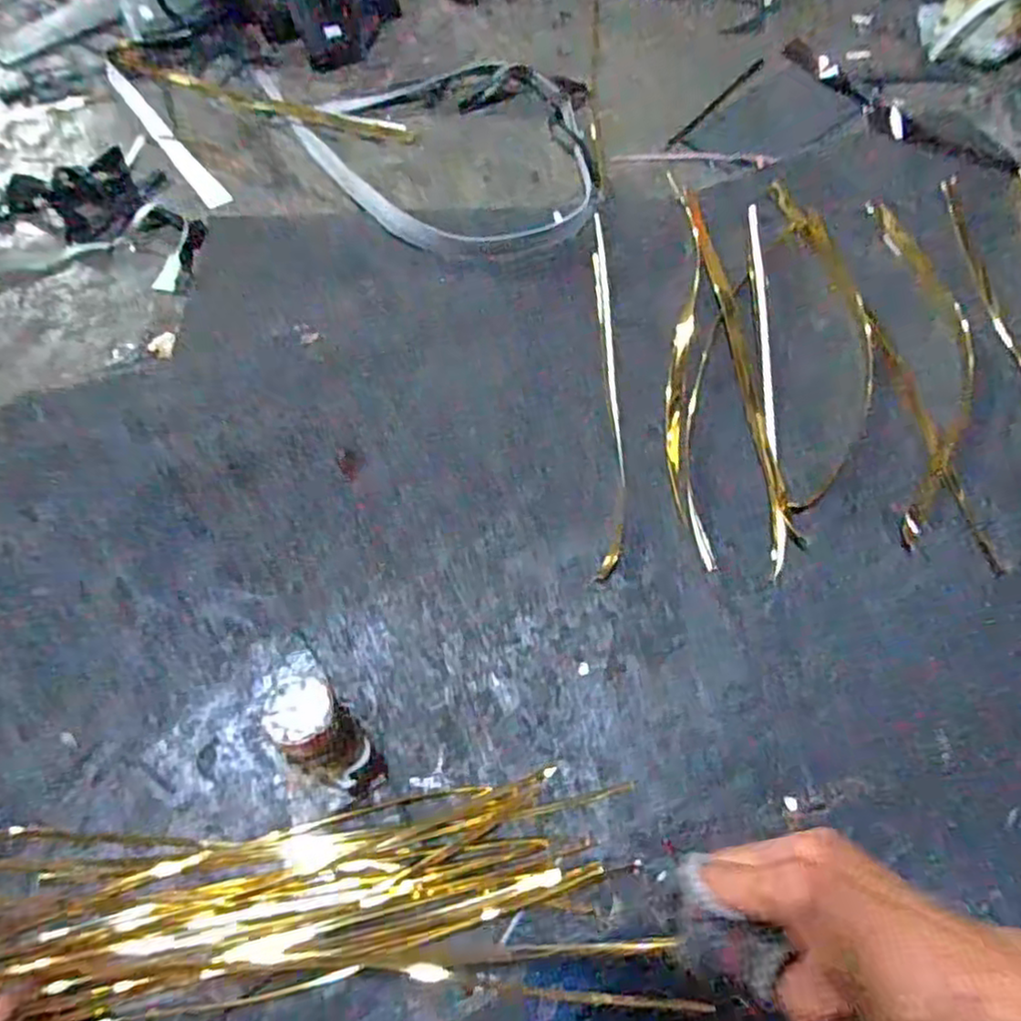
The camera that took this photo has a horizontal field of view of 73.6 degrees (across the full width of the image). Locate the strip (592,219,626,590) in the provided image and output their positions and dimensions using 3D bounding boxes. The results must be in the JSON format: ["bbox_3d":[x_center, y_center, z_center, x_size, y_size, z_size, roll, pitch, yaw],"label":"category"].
[{"bbox_3d":[0.110,-0.148,0.760,0.030,0.022,0.465,3,63,0],"label":"strip"}]

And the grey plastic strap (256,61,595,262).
[{"bbox_3d":[-0.123,-0.495,0.930,0.445,0.057,0.390,-3,64,-5],"label":"grey plastic strap"}]

